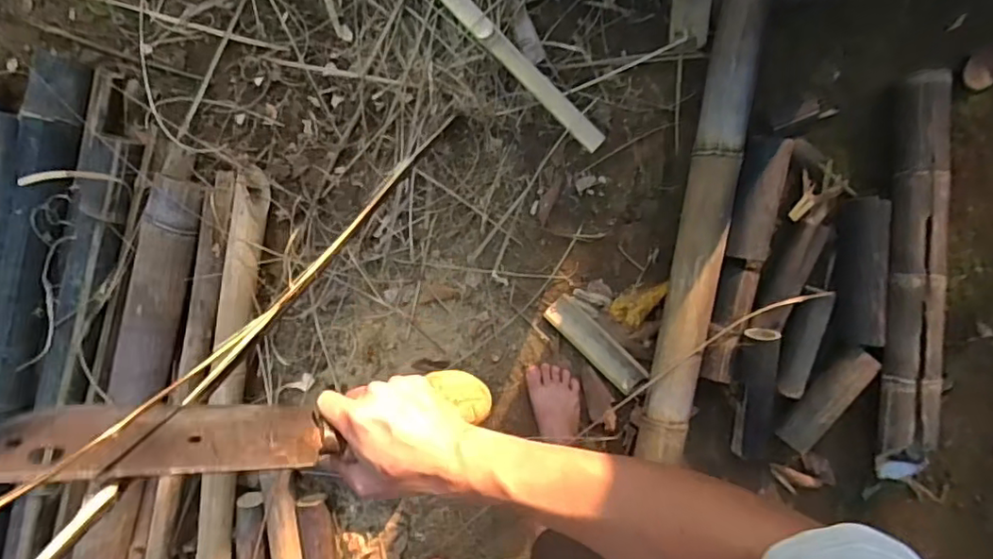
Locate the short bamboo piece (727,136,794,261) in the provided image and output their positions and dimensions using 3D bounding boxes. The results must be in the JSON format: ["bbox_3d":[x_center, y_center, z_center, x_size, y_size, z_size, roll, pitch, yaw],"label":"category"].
[{"bbox_3d":[0.503,-0.157,1.152,0.091,0.042,0.236,8,96,1],"label":"short bamboo piece"}]

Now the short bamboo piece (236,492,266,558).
[{"bbox_3d":[-0.506,0.567,1.235,0.065,0.048,0.269,1,95,2],"label":"short bamboo piece"}]

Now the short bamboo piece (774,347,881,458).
[{"bbox_3d":[0.646,0.238,1.166,0.077,0.036,0.235,31,109,0],"label":"short bamboo piece"}]

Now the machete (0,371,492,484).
[{"bbox_3d":[-0.172,0.114,0.474,0.370,0.082,0.040,0,95,-29],"label":"machete"}]

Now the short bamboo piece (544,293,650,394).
[{"bbox_3d":[0.201,0.129,1.200,0.230,0.025,0.068,43,95,-2],"label":"short bamboo piece"}]

